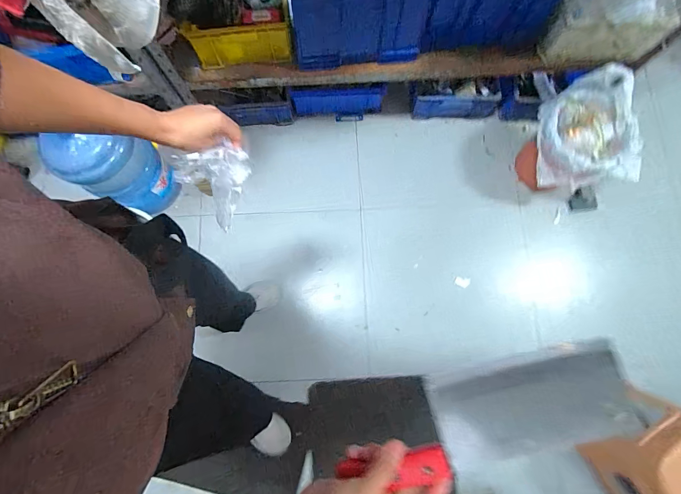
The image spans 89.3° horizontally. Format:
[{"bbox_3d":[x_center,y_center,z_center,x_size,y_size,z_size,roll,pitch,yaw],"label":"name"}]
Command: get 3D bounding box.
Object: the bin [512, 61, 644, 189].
[{"bbox_3d":[0.777,-0.353,1.168,0.303,0.317,0.282,0,79,0],"label":"bin"}]

